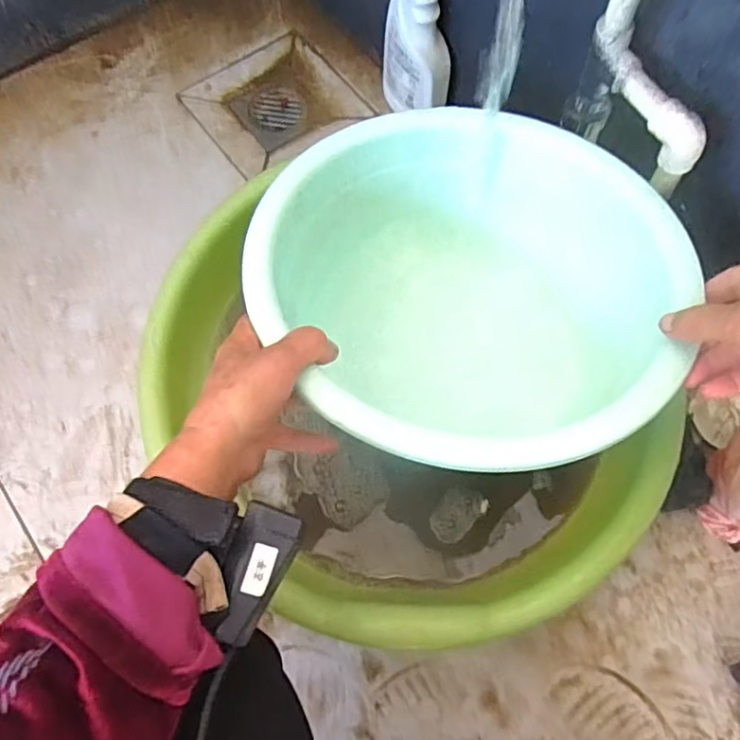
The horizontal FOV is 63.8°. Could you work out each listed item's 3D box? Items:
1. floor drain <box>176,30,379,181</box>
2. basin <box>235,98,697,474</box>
[{"bbox_3d":[-0.134,-0.369,0.819,0.200,0.010,0.183,-34,73,-12],"label":"floor drain"},{"bbox_3d":[0.073,-0.060,0.461,0.284,0.146,0.295,0,69,0],"label":"basin"}]

